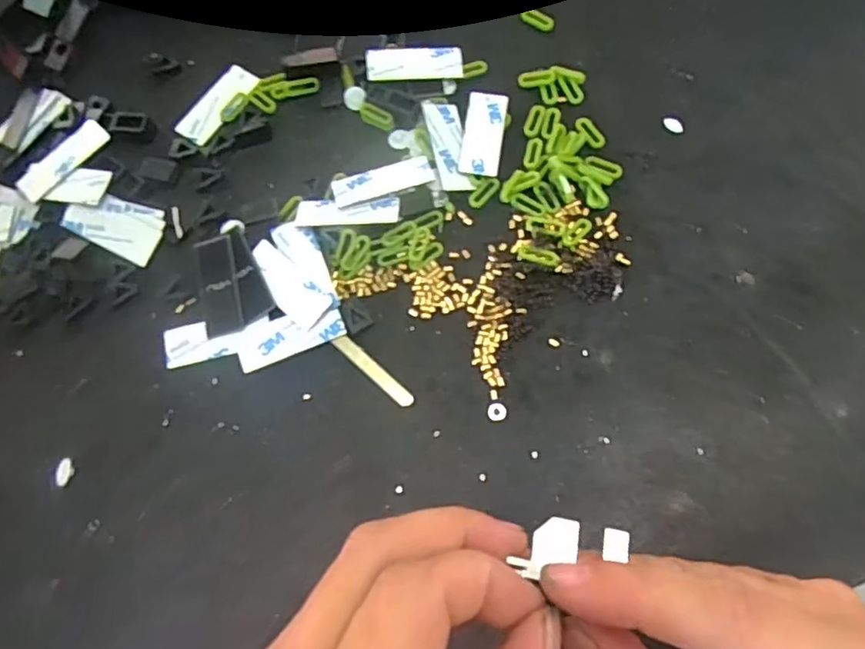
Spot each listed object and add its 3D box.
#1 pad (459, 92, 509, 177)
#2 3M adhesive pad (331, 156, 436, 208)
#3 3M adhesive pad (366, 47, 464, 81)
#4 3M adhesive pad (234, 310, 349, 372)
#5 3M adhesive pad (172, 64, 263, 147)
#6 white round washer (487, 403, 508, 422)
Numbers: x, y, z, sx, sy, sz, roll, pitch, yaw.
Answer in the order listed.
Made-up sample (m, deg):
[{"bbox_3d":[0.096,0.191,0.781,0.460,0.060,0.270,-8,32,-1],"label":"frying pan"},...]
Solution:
[{"bbox_3d":[0.027,-0.101,0.308,0.021,0.004,0.050,8,74,5],"label":"pad"},{"bbox_3d":[-0.026,-0.075,0.301,0.051,0.004,0.018,-18,73,-3],"label":"3M adhesive pad"},{"bbox_3d":[-0.010,-0.142,0.319,0.052,0.004,0.019,-5,80,-6],"label":"3M adhesive pad"},{"bbox_3d":[-0.069,0.004,0.282,0.051,0.004,0.022,-22,74,-4],"label":"3M adhesive pad"},{"bbox_3d":[-0.119,-0.122,0.324,0.021,0.004,0.051,33,77,11],"label":"3M adhesive pad"},{"bbox_3d":[0.029,0.040,0.268,0.009,0.004,0.008,-6,73,0],"label":"white round washer"}]

